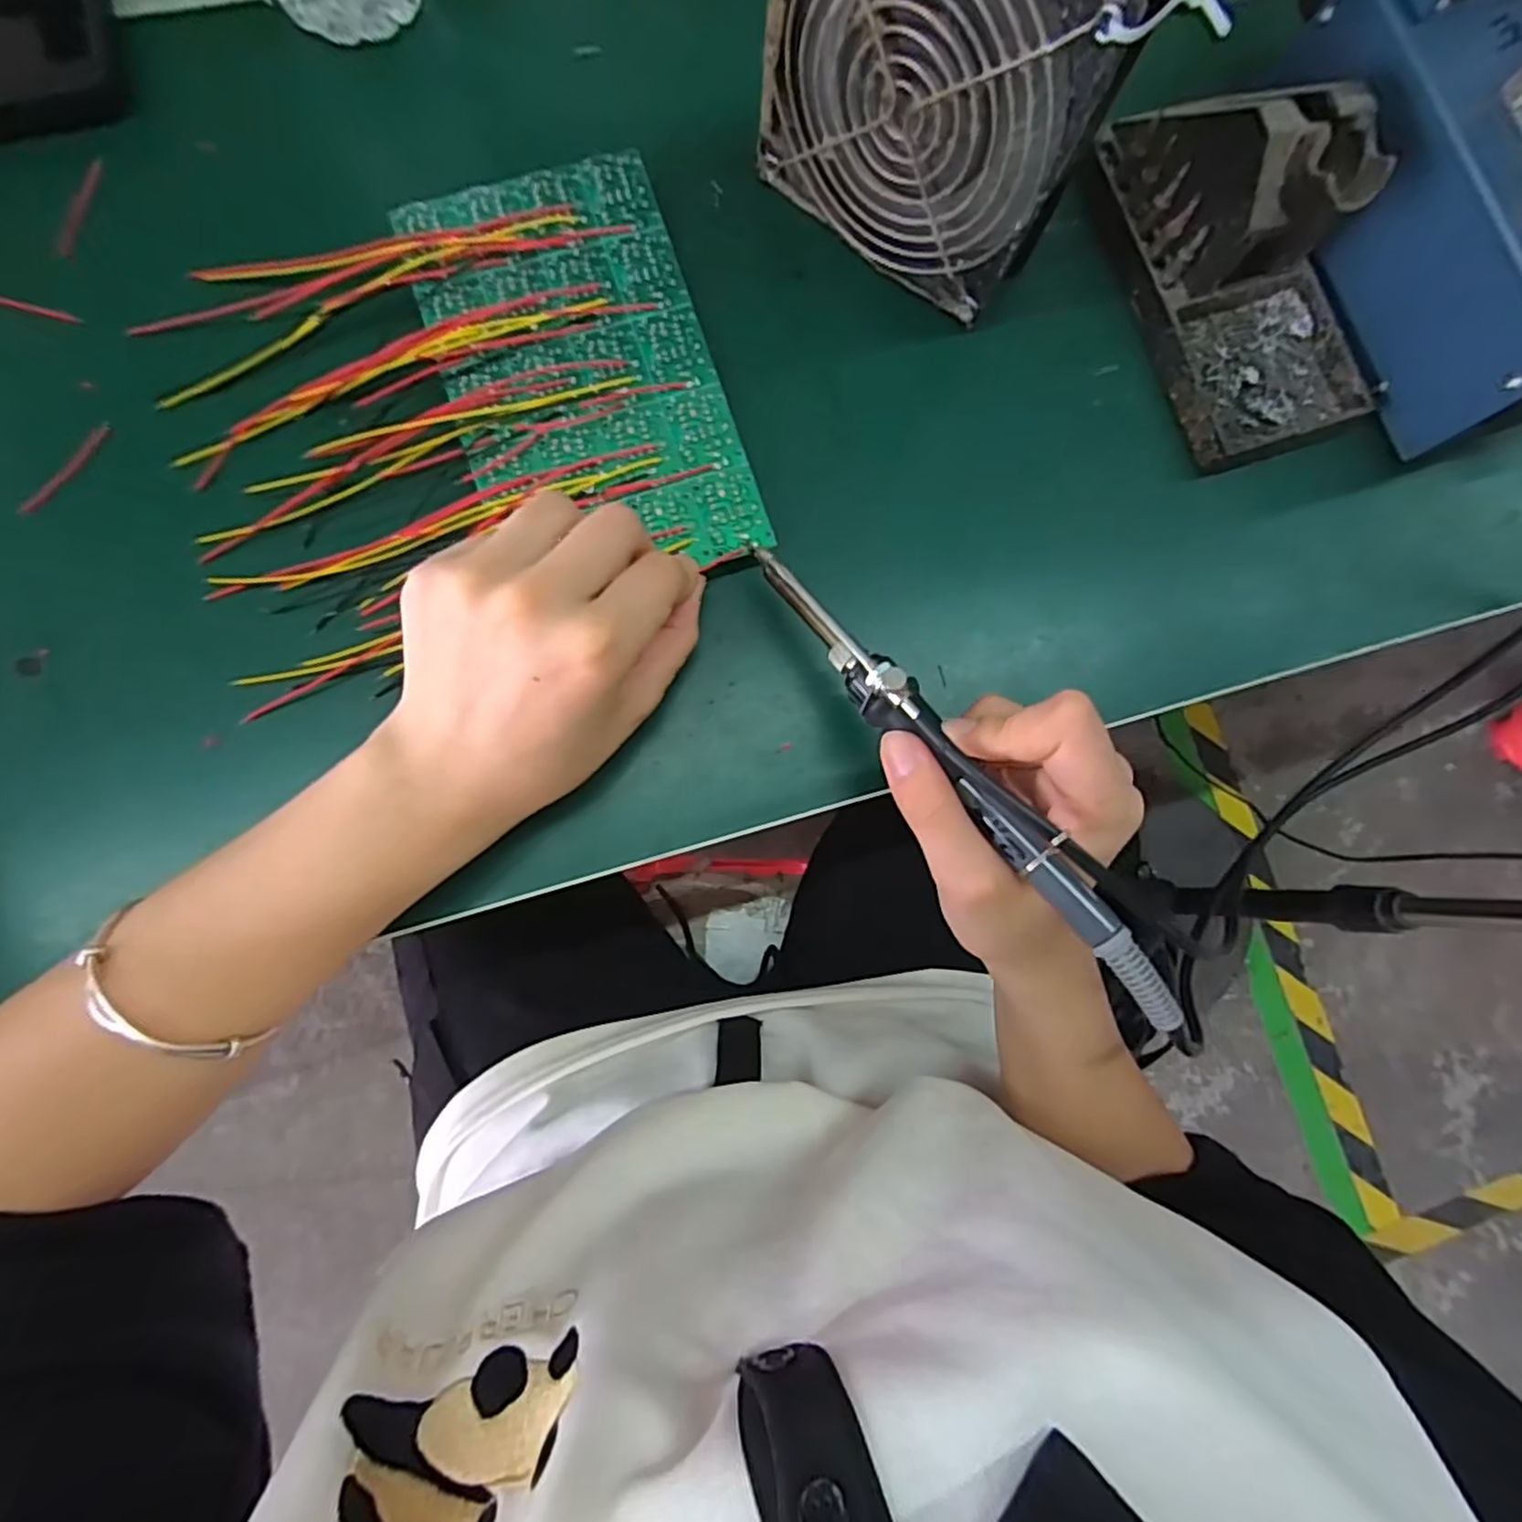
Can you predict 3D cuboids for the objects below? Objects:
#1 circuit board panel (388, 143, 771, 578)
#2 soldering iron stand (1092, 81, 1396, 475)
[{"bbox_3d":[-0.069,-0.151,0.277,0.100,0.004,0.169,-18,85,-7],"label":"circuit board panel"},{"bbox_3d":[0.205,-0.212,0.288,0.082,0.070,0.154,-22,86,-7],"label":"soldering iron stand"}]

